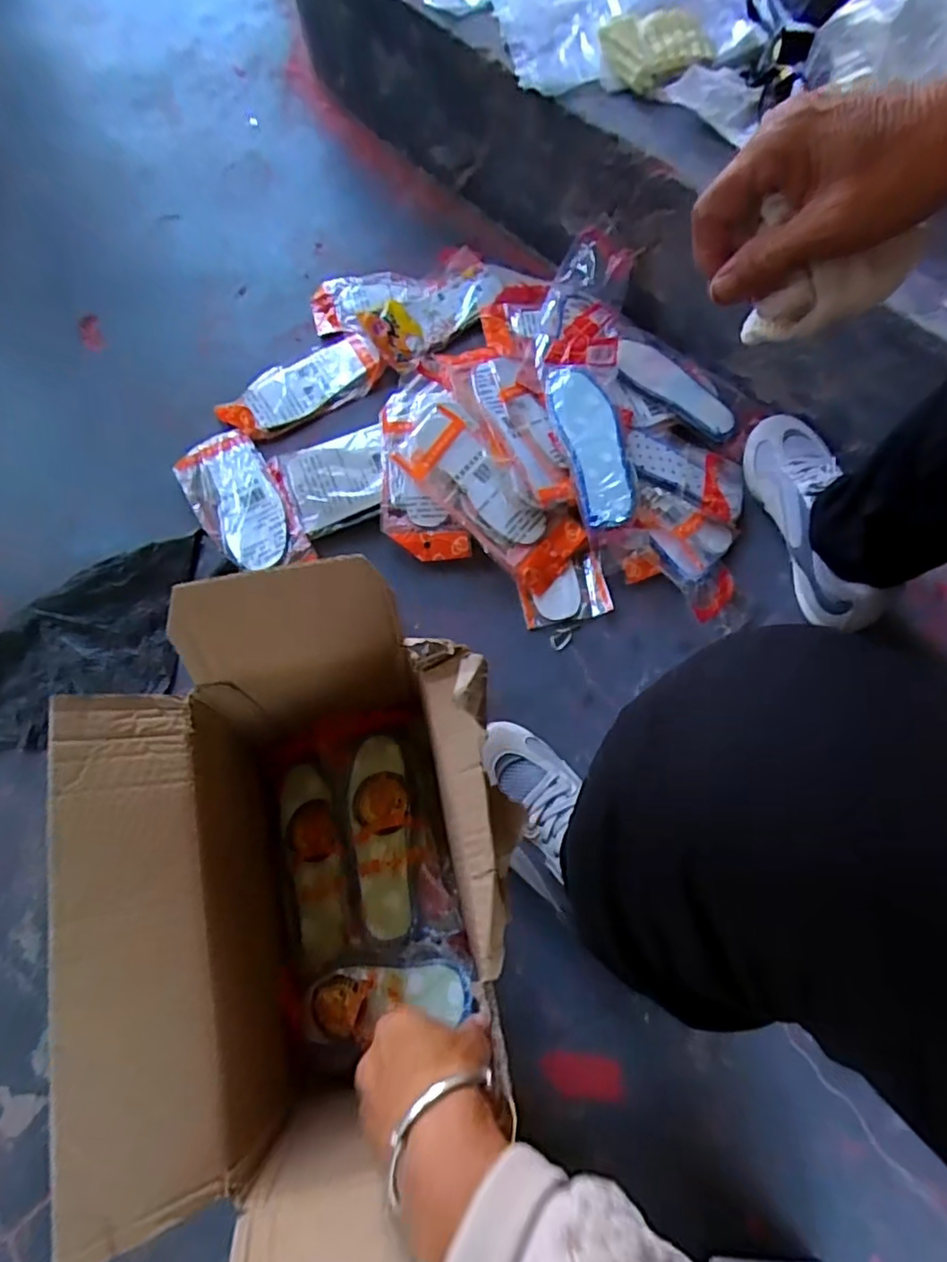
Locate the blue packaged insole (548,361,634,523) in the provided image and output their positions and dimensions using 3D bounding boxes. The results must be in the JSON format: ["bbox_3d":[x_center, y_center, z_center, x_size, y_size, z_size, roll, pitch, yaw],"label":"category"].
[{"bbox_3d":[0.123,-0.200,0.649,0.062,0.025,0.185,-8,71,-6],"label":"blue packaged insole"}]

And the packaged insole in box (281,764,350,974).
[{"bbox_3d":[-0.133,0.193,0.514,0.052,0.015,0.156,-24,63,16],"label":"packaged insole in box"}]

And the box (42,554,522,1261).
[{"bbox_3d":[-0.098,0.173,0.420,0.248,0.217,0.368,-14,73,-5],"label":"box"}]

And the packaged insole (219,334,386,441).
[{"bbox_3d":[-0.198,-0.280,0.711,0.187,0.032,0.083,-30,75,-12],"label":"packaged insole"}]

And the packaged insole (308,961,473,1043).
[{"bbox_3d":[-0.057,0.260,0.436,0.130,0.022,0.040,-19,72,20],"label":"packaged insole"}]

